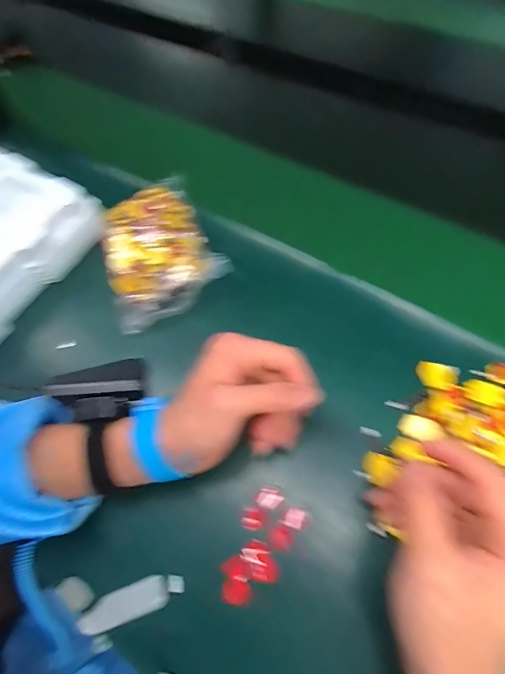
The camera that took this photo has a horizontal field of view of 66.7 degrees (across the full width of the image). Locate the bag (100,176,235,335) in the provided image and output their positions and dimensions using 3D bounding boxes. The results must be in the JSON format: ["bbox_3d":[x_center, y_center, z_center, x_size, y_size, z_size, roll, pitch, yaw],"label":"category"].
[{"bbox_3d":[-0.100,-0.088,0.398,0.111,0.035,0.150,-24,65,-9],"label":"bag"}]

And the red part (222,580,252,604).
[{"bbox_3d":[-0.012,0.189,0.284,0.021,0.009,0.015,8,64,7],"label":"red part"}]

